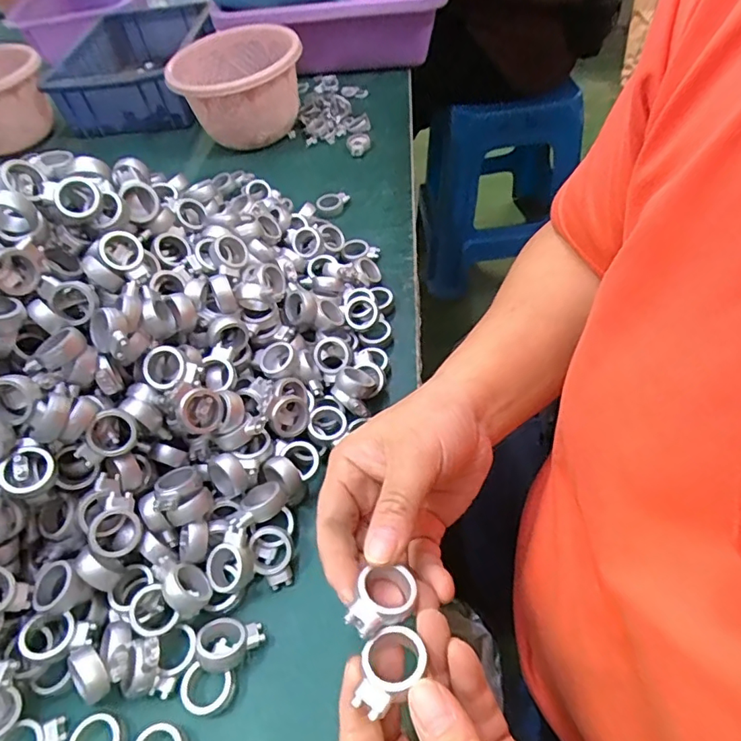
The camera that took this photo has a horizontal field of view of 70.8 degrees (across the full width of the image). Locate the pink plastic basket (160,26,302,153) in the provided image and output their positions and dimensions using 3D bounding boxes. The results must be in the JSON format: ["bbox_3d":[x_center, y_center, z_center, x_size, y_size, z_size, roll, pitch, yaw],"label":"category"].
[{"bbox_3d":[-0.136,-0.294,0.552,0.130,0.082,0.125,-19,52,-7],"label":"pink plastic basket"}]

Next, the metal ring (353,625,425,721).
[{"bbox_3d":[0.007,0.114,0.201,0.023,0.007,0.031,34,59,26],"label":"metal ring"}]

